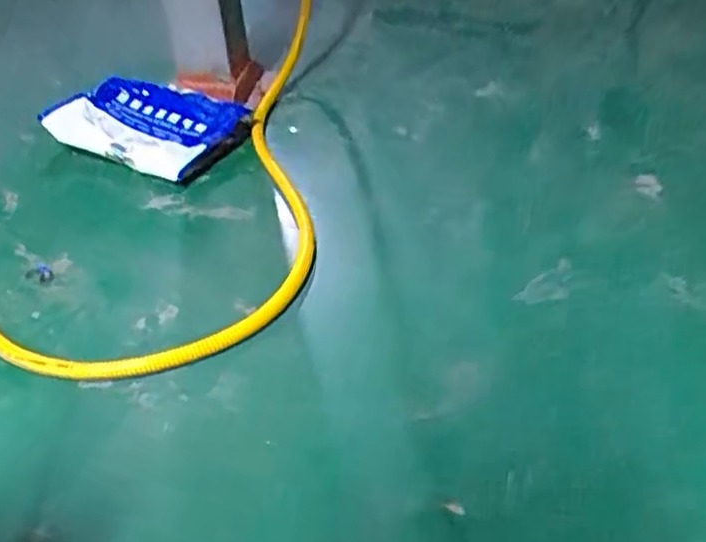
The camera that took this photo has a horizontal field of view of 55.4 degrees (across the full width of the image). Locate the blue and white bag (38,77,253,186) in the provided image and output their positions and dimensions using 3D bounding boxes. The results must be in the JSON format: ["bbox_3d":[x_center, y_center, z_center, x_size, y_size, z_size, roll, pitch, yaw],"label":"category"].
[{"bbox_3d":[-0.327,-0.241,1.071,0.289,0.048,0.185,17,45,24],"label":"blue and white bag"}]

